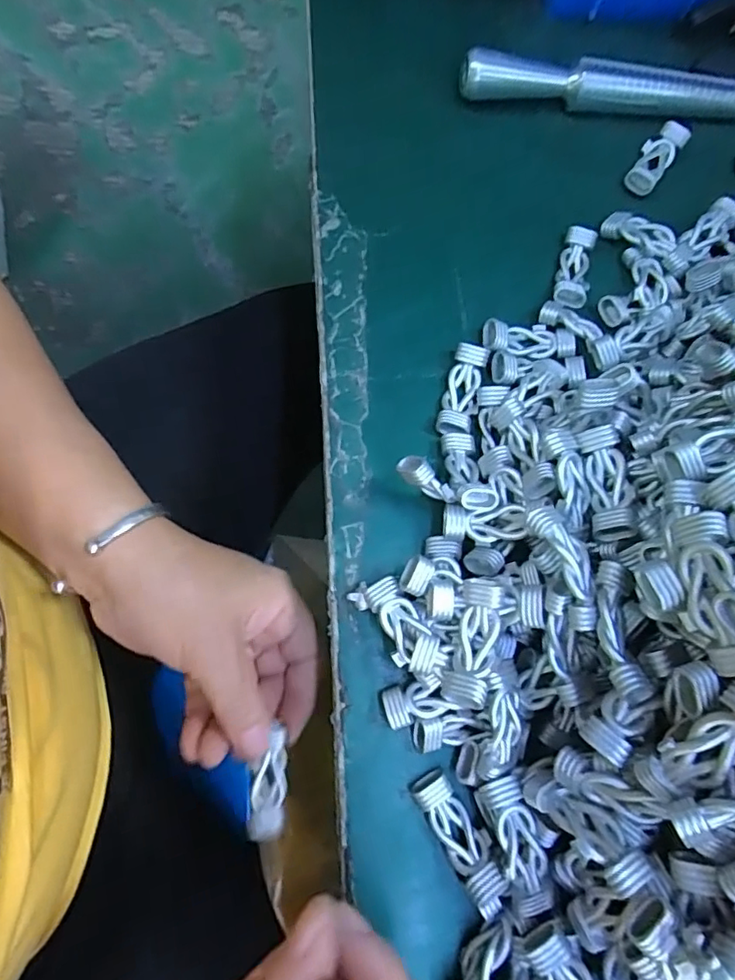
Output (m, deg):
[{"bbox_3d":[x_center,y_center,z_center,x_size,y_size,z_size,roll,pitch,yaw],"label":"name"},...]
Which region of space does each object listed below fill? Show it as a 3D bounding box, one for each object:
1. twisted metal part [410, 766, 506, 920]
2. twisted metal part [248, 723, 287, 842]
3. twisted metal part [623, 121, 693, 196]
[{"bbox_3d":[0.036,0.133,0.213,0.014,0.014,0.049,-31,80,-12],"label":"twisted metal part"},{"bbox_3d":[-0.043,0.132,0.252,0.015,0.014,0.039,6,54,1],"label":"twisted metal part"},{"bbox_3d":[0.154,-0.178,0.303,0.017,0.011,0.043,36,75,5],"label":"twisted metal part"}]

